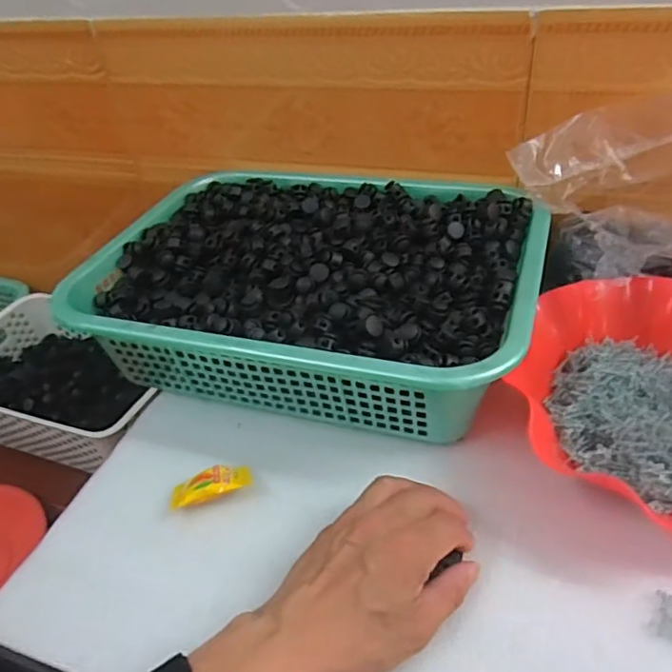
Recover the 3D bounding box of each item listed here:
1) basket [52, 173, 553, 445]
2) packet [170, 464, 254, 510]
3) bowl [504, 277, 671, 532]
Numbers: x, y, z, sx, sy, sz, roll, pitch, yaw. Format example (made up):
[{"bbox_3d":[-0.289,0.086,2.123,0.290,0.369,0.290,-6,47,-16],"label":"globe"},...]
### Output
[{"bbox_3d":[-0.017,-0.051,0.548,0.388,0.083,0.296,12,44,21],"label":"basket"},{"bbox_3d":[-0.092,0.111,0.437,0.060,0.020,0.029,-14,41,-8],"label":"packet"},{"bbox_3d":[0.244,0.046,0.433,0.208,0.060,0.218,-4,40,3],"label":"bowl"}]

